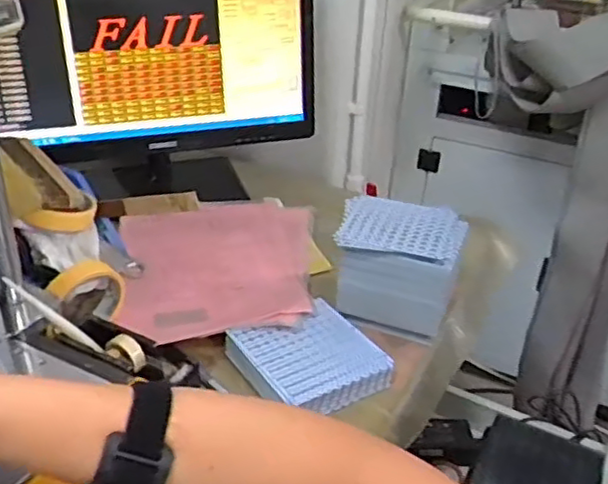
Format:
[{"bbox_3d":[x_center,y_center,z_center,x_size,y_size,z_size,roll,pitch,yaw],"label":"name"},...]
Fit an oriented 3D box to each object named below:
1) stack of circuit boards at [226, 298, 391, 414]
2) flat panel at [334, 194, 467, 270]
[{"bbox_3d":[0.007,0.114,0.673,0.121,0.030,0.124,-18,37,-31],"label":"stack of circuit boards"},{"bbox_3d":[0.103,-0.017,0.718,0.129,0.014,0.099,12,32,13],"label":"flat panel"}]

